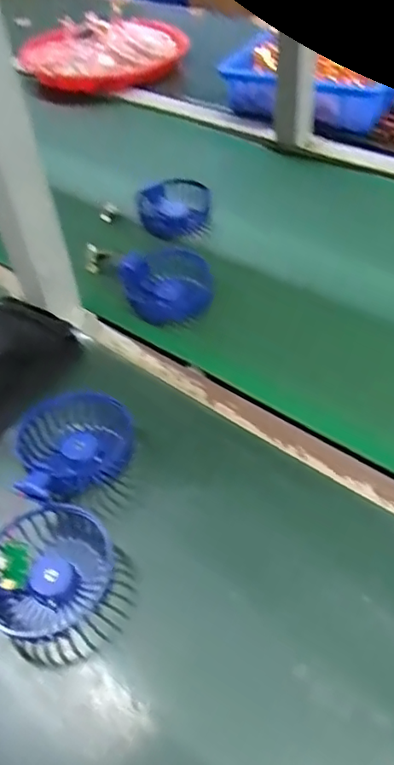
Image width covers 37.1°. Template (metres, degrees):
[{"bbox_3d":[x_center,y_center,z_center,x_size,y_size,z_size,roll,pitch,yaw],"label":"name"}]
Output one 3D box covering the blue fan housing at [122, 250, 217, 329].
[{"bbox_3d":[-0.030,-0.101,0.607,0.083,0.040,0.091,-3,48,3],"label":"blue fan housing"}]

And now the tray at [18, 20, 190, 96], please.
[{"bbox_3d":[-0.156,-0.564,0.999,0.237,0.047,0.266,33,59,30],"label":"tray"}]

